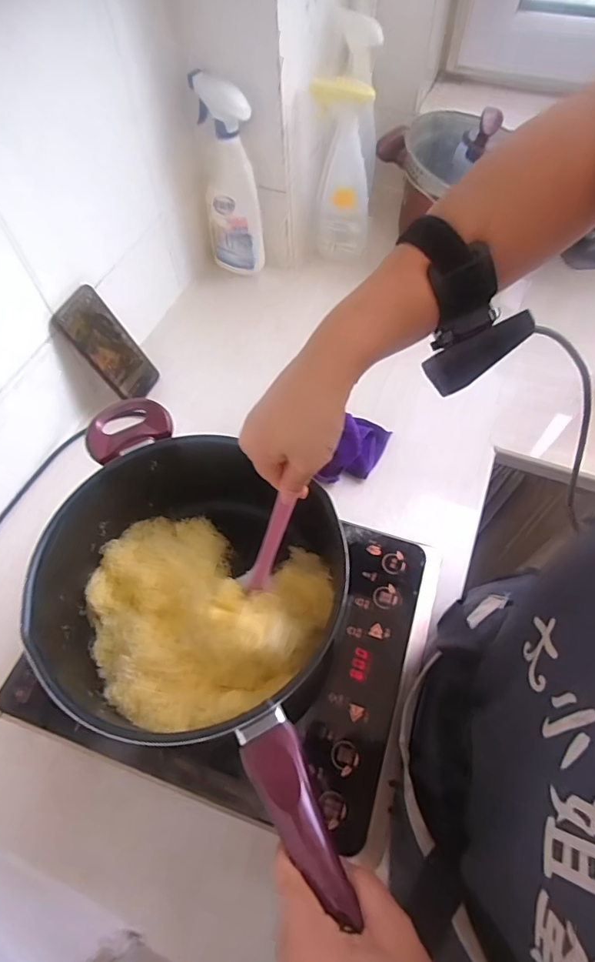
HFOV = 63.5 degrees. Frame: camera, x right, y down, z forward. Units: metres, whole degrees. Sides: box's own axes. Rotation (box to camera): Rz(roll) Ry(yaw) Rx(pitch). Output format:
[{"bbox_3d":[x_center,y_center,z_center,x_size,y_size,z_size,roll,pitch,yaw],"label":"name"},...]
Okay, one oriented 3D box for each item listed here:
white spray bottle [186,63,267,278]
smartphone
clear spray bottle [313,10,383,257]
[{"bbox_3d":[-0.107,-0.467,0.770,0.084,0.266,0.064,-14,60,-7],"label":"white spray bottle"},{"bbox_3d":[-0.256,-0.181,0.661,0.014,0.160,0.075,10,60,35],"label":"smartphone"},{"bbox_3d":[0.072,-0.509,0.756,0.097,0.310,0.063,4,59,3],"label":"clear spray bottle"}]

